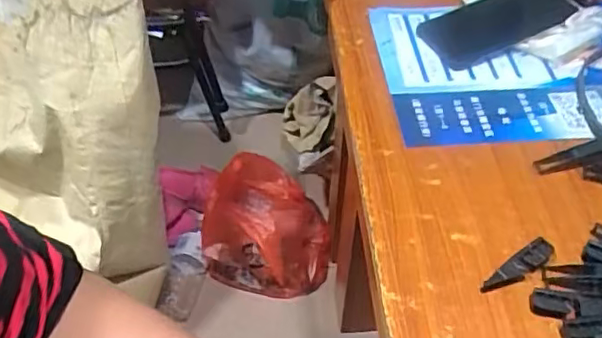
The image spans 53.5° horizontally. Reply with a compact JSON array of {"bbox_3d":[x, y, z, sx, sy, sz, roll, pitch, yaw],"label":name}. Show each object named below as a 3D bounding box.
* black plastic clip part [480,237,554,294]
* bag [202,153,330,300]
[{"bbox_3d":[0.161,0.074,0.439,0.066,0.012,0.017,-30,56,-26],"label":"black plastic clip part"},{"bbox_3d":[-0.059,0.093,1.050,0.221,0.184,0.181,3,47,3],"label":"bag"}]

